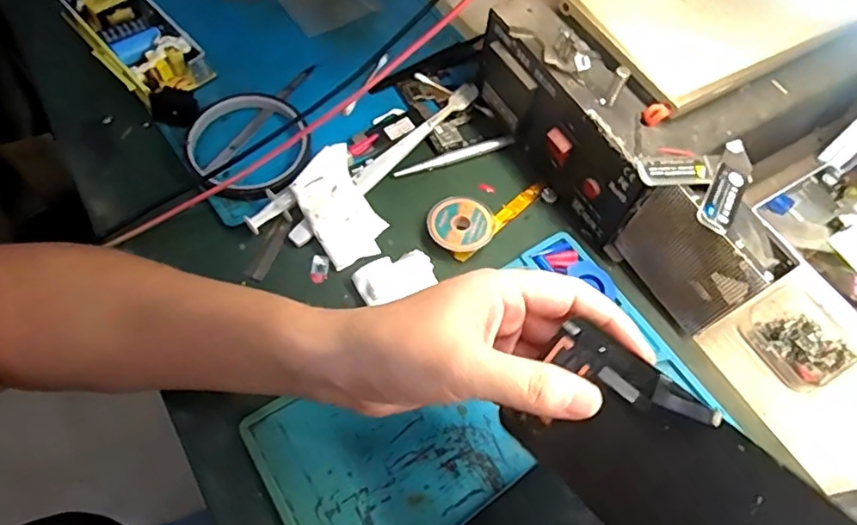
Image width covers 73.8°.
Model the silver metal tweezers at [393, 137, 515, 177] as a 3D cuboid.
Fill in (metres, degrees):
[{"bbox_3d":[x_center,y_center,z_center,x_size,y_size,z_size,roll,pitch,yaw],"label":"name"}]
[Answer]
[{"bbox_3d":[0.019,-0.081,0.431,0.095,0.004,0.010,-18,64,-13],"label":"silver metal tweezers"}]

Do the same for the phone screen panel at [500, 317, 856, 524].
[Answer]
[{"bbox_3d":[0.099,0.089,0.238,0.134,0.004,0.065,40,98,23],"label":"phone screen panel"}]

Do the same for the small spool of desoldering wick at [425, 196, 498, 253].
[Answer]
[{"bbox_3d":[0.024,-0.027,0.395,0.044,0.013,0.048,2,62,-3],"label":"small spool of desoldering wick"}]

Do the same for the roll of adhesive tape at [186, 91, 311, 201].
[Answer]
[{"bbox_3d":[-0.130,-0.086,0.411,0.084,0.020,0.092,2,62,-3],"label":"roll of adhesive tape"}]

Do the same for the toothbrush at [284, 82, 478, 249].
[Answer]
[{"bbox_3d":[-0.029,-0.076,0.414,0.014,0.015,0.183,41,67,17],"label":"toothbrush"}]

